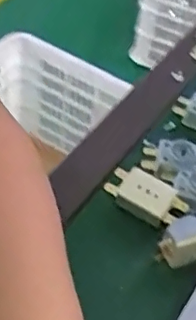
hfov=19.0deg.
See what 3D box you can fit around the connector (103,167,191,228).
[{"bbox_3d":[0.033,0.024,0.412,0.055,0.009,0.028,30,51,21],"label":"connector"}]

